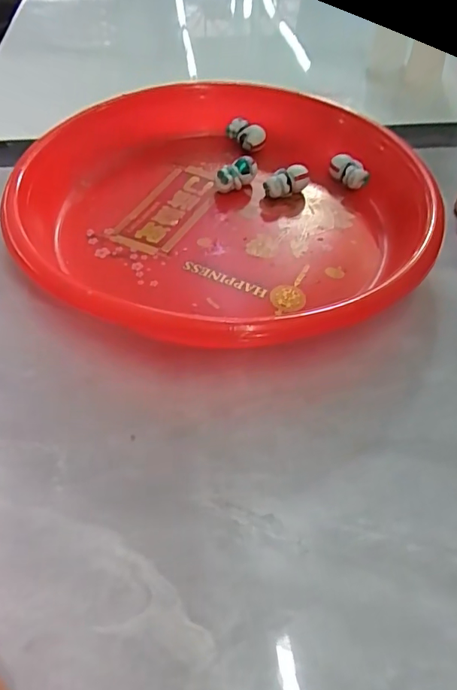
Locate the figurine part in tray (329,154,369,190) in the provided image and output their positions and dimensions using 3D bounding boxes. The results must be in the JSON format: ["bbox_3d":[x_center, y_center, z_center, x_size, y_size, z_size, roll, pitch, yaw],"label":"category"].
[{"bbox_3d":[0.066,-0.095,0.275,0.010,0.014,0.021,-27,55,-22],"label":"figurine part in tray"}]

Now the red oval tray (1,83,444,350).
[{"bbox_3d":[-0.005,-0.071,0.243,0.193,0.033,0.198,-23,54,-20],"label":"red oval tray"}]

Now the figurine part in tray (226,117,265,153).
[{"bbox_3d":[0.010,-0.125,0.297,0.012,0.015,0.023,-32,57,-25],"label":"figurine part in tray"}]

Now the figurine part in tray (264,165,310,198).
[{"bbox_3d":[0.031,-0.086,0.264,0.024,0.015,0.011,-21,53,-19],"label":"figurine part in tray"}]

